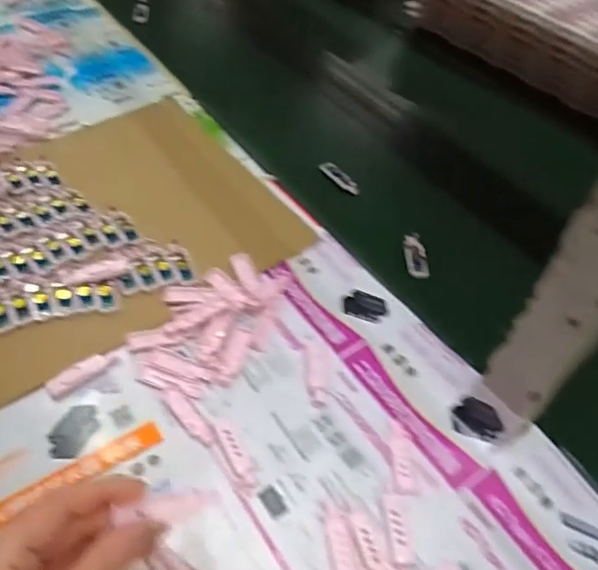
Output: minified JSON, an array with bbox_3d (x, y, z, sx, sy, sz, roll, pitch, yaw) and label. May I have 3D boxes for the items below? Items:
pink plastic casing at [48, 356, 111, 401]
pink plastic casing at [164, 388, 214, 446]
[{"bbox_3d":[-0.170,0.069,0.433,0.046,0.007,0.017,-30,58,-28],"label":"pink plastic casing"},{"bbox_3d":[-0.082,0.097,0.419,0.015,0.006,0.055,-31,58,-28],"label":"pink plastic casing"}]

